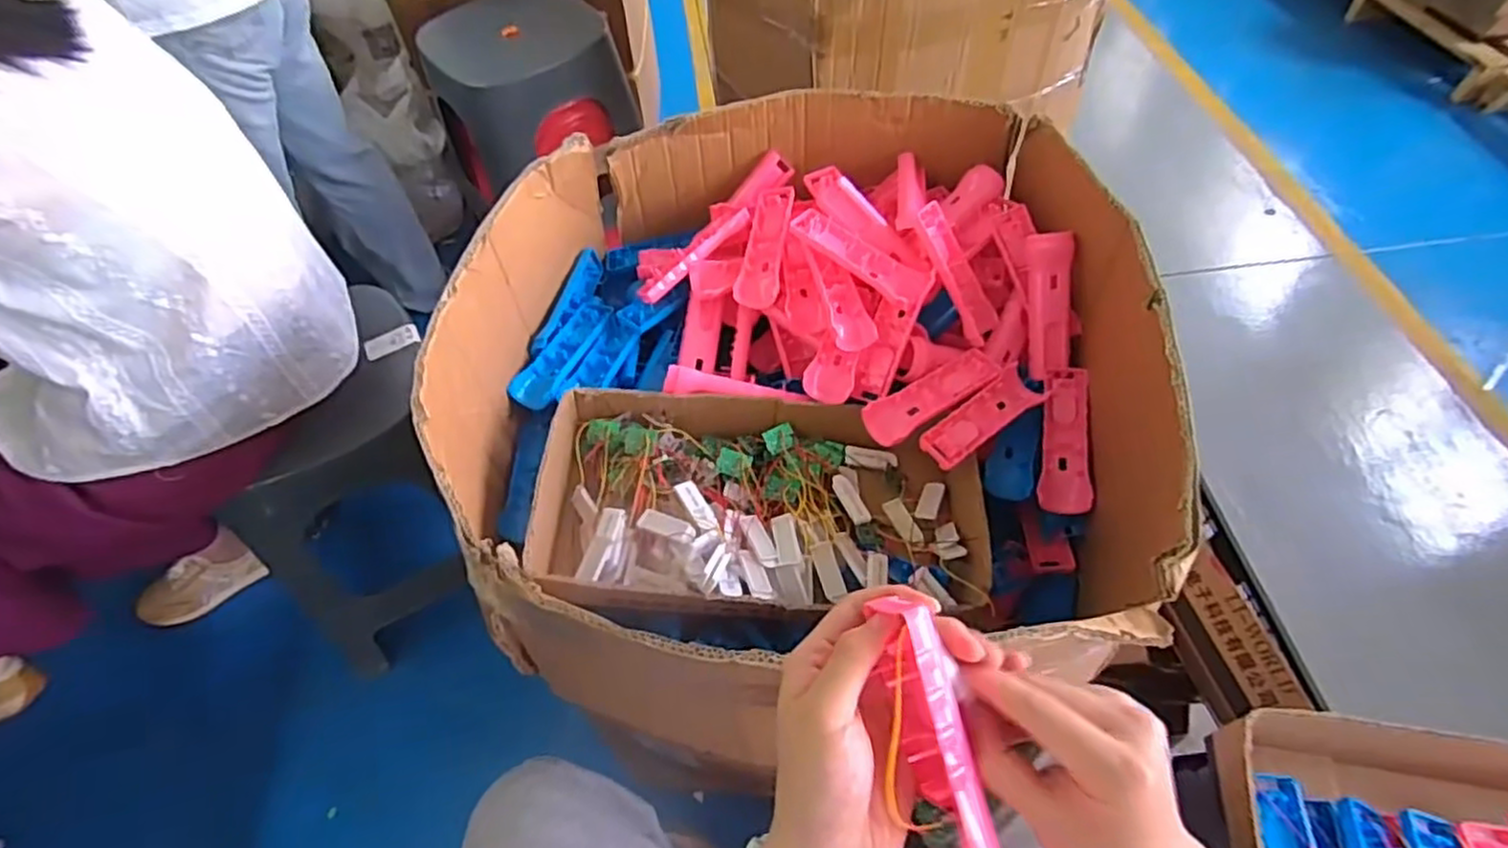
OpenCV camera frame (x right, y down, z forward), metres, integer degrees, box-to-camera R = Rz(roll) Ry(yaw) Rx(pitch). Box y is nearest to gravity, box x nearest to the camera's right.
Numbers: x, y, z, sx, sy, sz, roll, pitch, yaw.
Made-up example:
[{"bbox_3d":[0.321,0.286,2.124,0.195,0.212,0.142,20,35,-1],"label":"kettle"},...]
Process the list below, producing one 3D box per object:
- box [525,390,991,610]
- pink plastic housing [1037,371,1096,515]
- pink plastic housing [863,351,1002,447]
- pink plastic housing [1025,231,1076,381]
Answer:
[{"bbox_3d":[0.010,0.078,0.722,0.418,0.088,0.230,-1,54,2],"label":"box"},{"bbox_3d":[0.325,0.014,0.757,0.049,0.034,0.163,9,55,10],"label":"pink plastic housing"},{"bbox_3d":[0.186,-0.030,0.757,0.160,0.014,0.048,-27,57,-16],"label":"pink plastic housing"},{"bbox_3d":[0.320,-0.127,0.785,0.043,0.152,0.024,-3,9,1],"label":"pink plastic housing"}]

